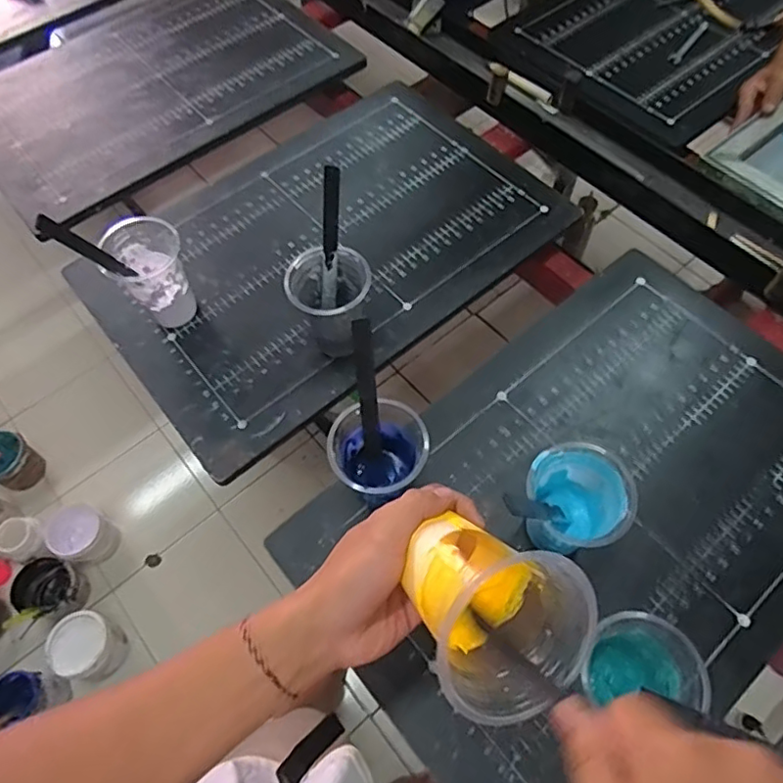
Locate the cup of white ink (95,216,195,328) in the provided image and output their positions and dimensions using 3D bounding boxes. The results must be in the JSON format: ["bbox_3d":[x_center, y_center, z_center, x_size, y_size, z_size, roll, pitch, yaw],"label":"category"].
[{"bbox_3d":[-0.281,-0.137,0.682,0.079,0.105,0.076,-1,63,1],"label":"cup of white ink"}]

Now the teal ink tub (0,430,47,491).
[{"bbox_3d":[-0.967,0.177,1.468,0.139,0.107,0.126,15,63,10],"label":"teal ink tub"}]

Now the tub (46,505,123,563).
[{"bbox_3d":[-0.712,0.339,1.344,0.113,0.111,0.115,-1,63,1],"label":"tub"}]

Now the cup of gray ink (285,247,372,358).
[{"bbox_3d":[-0.067,-0.096,0.653,0.084,0.110,0.080,-1,62,1],"label":"cup of gray ink"}]

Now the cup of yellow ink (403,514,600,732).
[{"bbox_3d":[0.050,0.121,0.327,0.101,0.095,0.090,21,82,55],"label":"cup of yellow ink"}]

